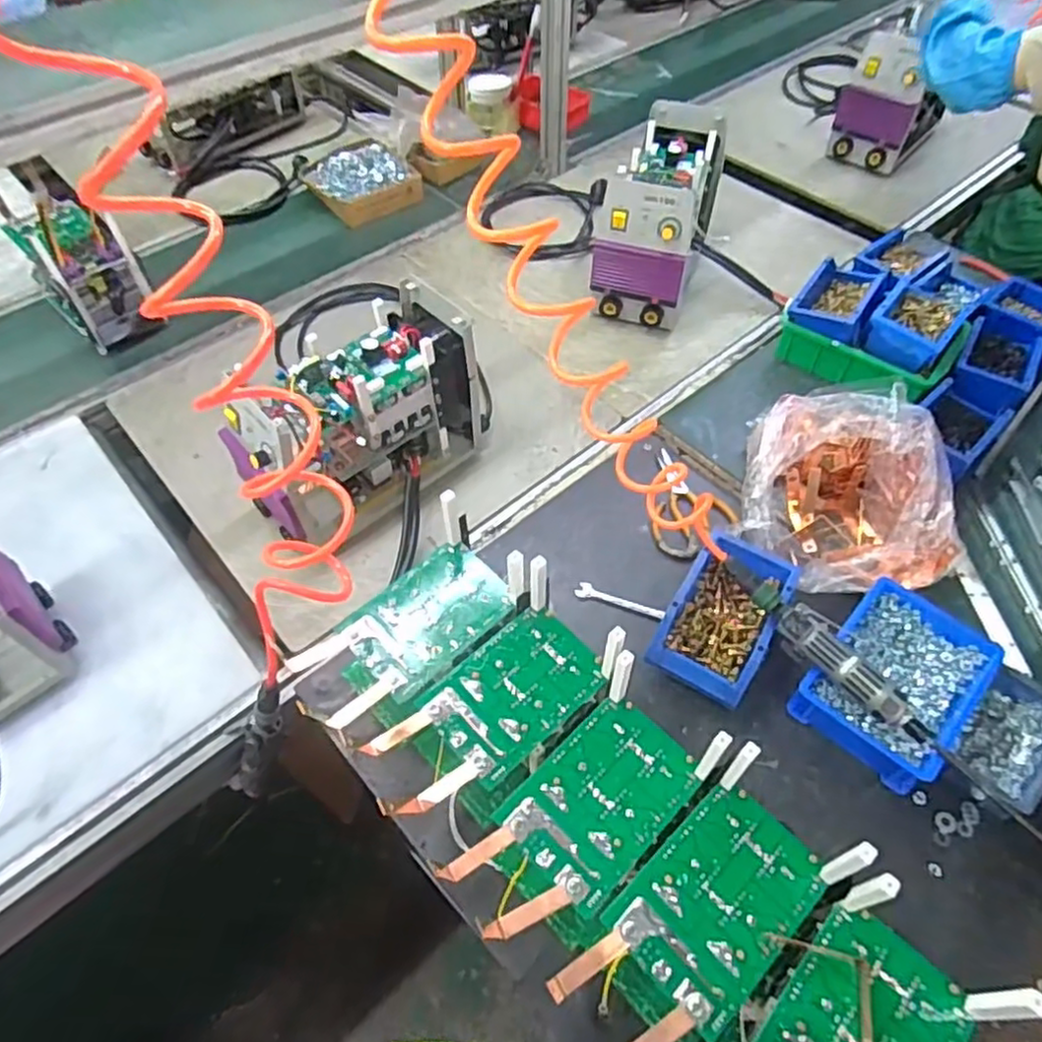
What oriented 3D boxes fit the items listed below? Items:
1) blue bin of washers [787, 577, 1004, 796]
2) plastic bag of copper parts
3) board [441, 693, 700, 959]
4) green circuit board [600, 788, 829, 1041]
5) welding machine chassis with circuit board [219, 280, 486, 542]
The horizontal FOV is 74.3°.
[{"bbox_3d":[0.419,0.173,0.762,0.151,0.058,0.200,37,62,25],"label":"blue bin of washers"},{"bbox_3d":[0.414,-0.047,0.860,0.254,0.140,0.233,9,55,9],"label":"plastic bag of copper parts"},{"bbox_3d":[0.053,0.262,0.597,0.116,0.017,0.217,38,63,25],"label":"board"},{"bbox_3d":[0.161,0.306,0.555,0.160,0.014,0.108,-37,61,-23],"label":"green circuit board"},{"bbox_3d":[-0.196,-0.123,0.915,0.151,0.220,0.327,38,63,25],"label":"welding machine chassis with circuit board"}]

